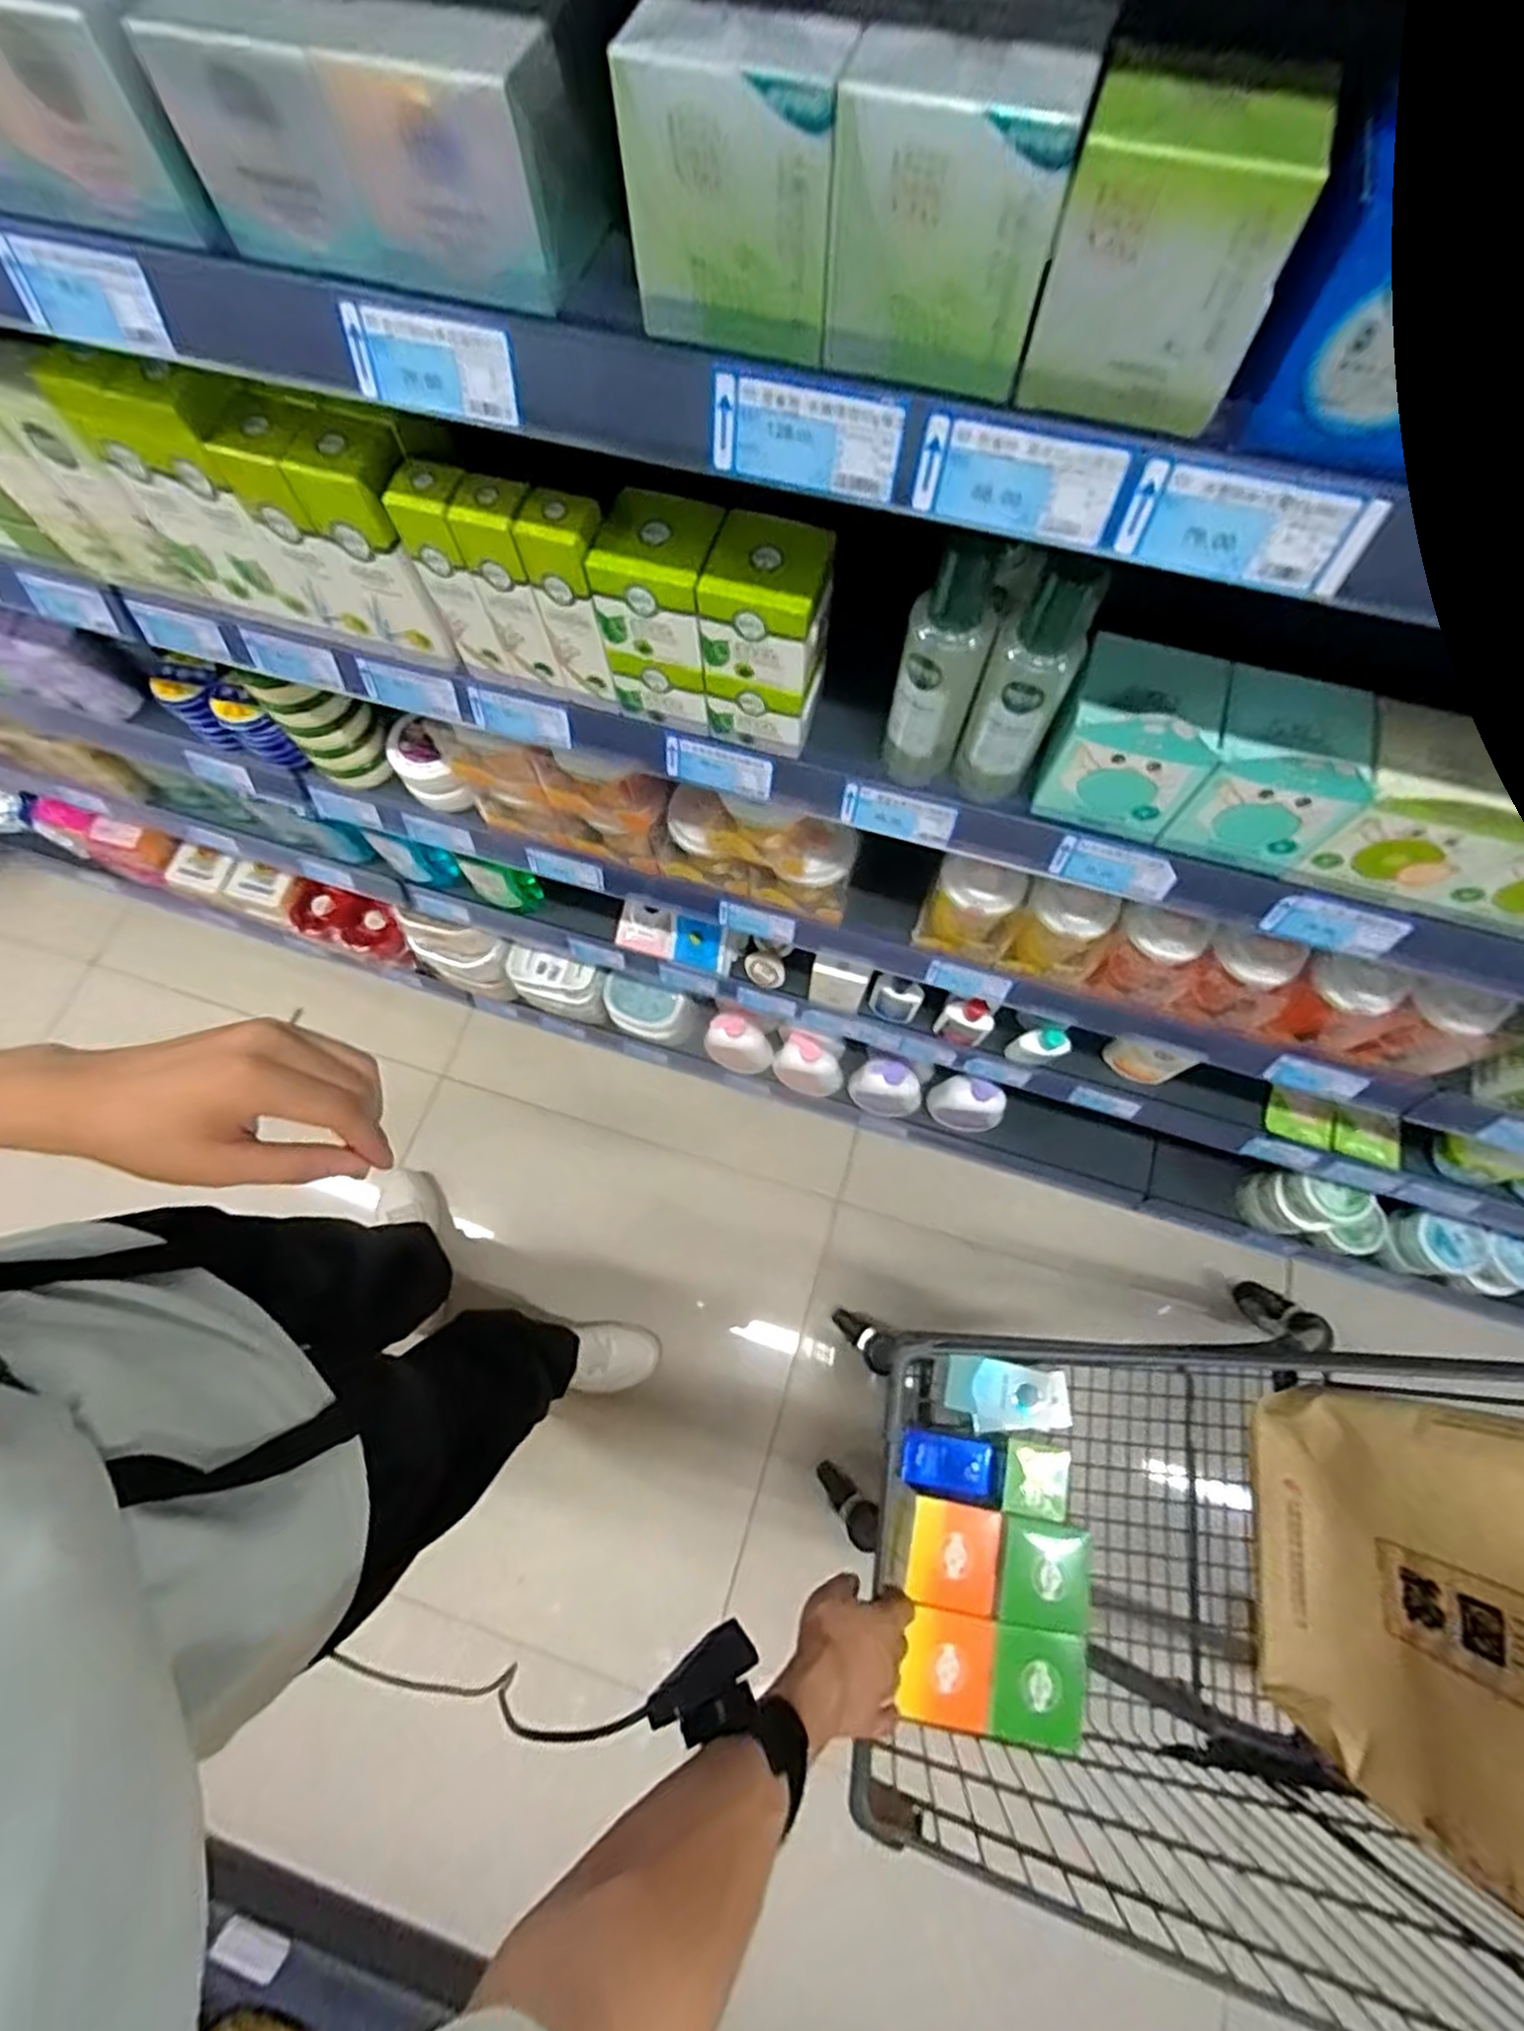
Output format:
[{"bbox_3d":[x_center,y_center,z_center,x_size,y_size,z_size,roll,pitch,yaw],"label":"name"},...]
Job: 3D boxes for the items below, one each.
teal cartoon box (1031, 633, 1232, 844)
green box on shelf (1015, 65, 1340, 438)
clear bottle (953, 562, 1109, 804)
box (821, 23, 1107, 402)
[{"bbox_3d":[0.235,-0.180,0.484,0.088,0.104,0.084,17,73,7],"label":"teal cartoon box"},{"bbox_3d":[0.140,-0.265,0.264,0.072,0.076,0.055,16,73,7],"label":"green box on shelf"},{"bbox_3d":[0.155,-0.195,0.456,0.053,0.169,0.044,27,74,10],"label":"clear bottle"},{"bbox_3d":[0.065,-0.287,0.273,0.078,0.076,0.055,9,72,5],"label":"box"}]

